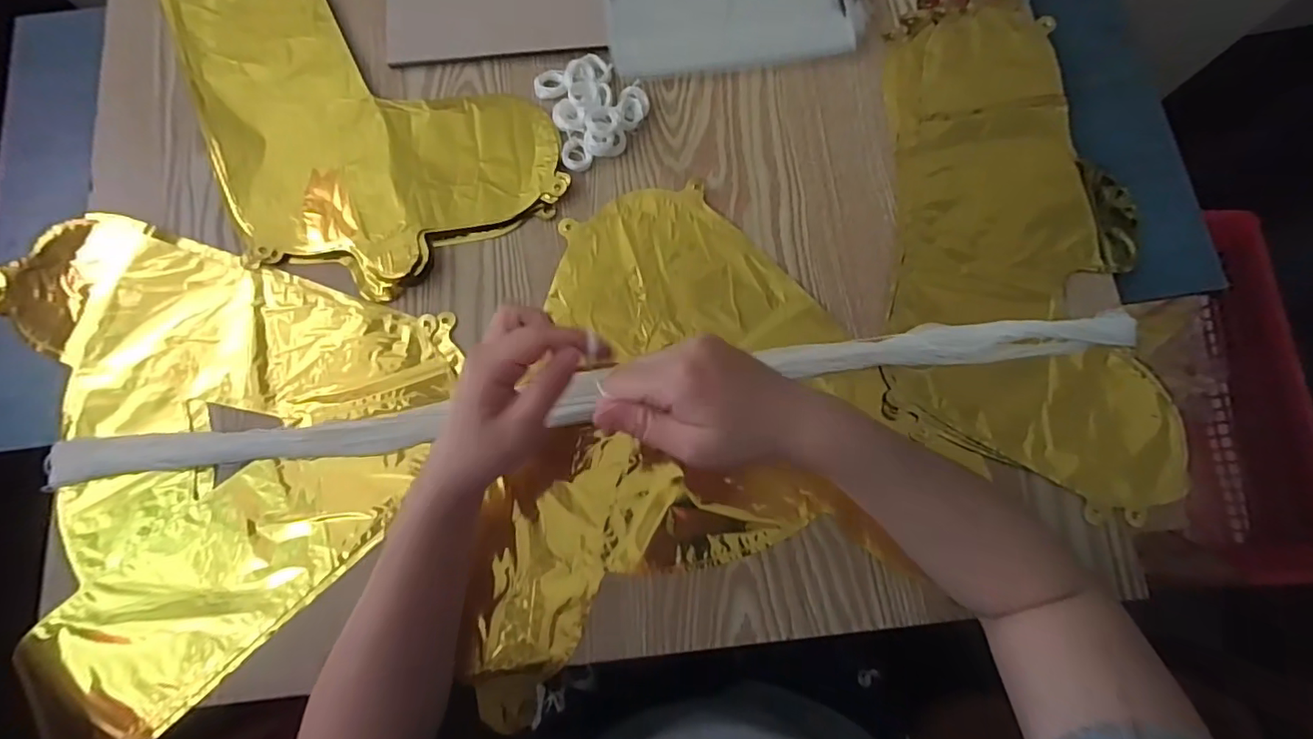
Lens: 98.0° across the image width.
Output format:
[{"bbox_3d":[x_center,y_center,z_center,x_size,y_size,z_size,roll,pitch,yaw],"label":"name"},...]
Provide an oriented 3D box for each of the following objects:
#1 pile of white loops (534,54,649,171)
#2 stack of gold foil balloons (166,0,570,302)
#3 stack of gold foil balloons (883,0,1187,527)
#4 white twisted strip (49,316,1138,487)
[{"bbox_3d":[-0.049,-0.214,0.459,0.078,0.021,0.087,-20,80,-4],"label":"pile of white loops"},{"bbox_3d":[-0.269,-0.248,0.468,0.235,0.014,0.397,-33,81,-6],"label":"stack of gold foil balloons"},{"bbox_3d":[0.287,-0.119,0.442,0.202,0.013,0.428,4,79,1],"label":"stack of gold foil balloons"},{"bbox_3d":[-0.035,0.018,0.423,0.788,0.022,0.033,-8,79,-1],"label":"white twisted strip"}]

